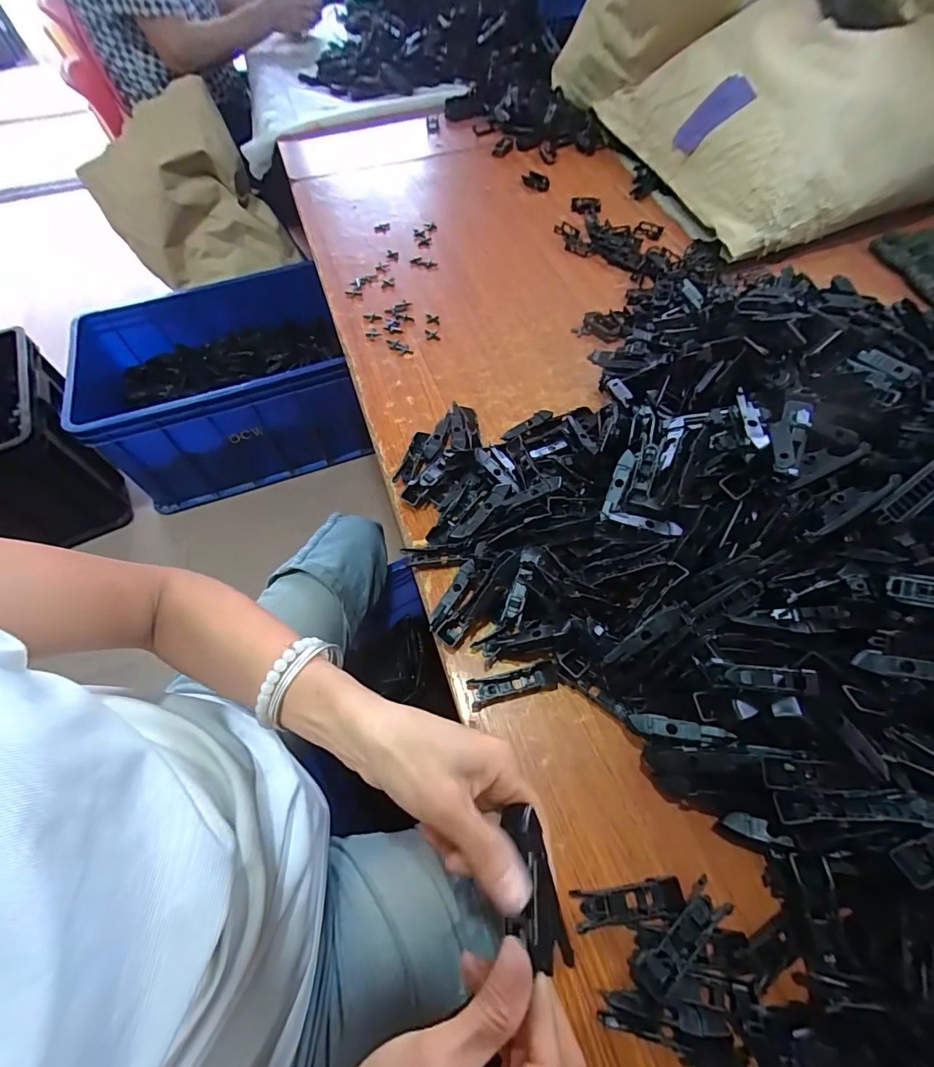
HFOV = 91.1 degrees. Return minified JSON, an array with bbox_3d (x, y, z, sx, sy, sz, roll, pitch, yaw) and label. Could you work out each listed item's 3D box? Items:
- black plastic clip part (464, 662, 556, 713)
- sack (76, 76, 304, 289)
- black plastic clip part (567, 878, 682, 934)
[{"bbox_3d":[0.037,0.118,0.356,0.069,0.011,0.021,-14,61,-6],"label":"black plastic clip part"},{"bbox_3d":[-0.682,-0.816,1.112,0.439,0.306,0.194,2,60,3],"label":"sack"},{"bbox_3d":[0.100,0.230,0.284,0.067,0.013,0.020,-7,60,-2],"label":"black plastic clip part"}]

